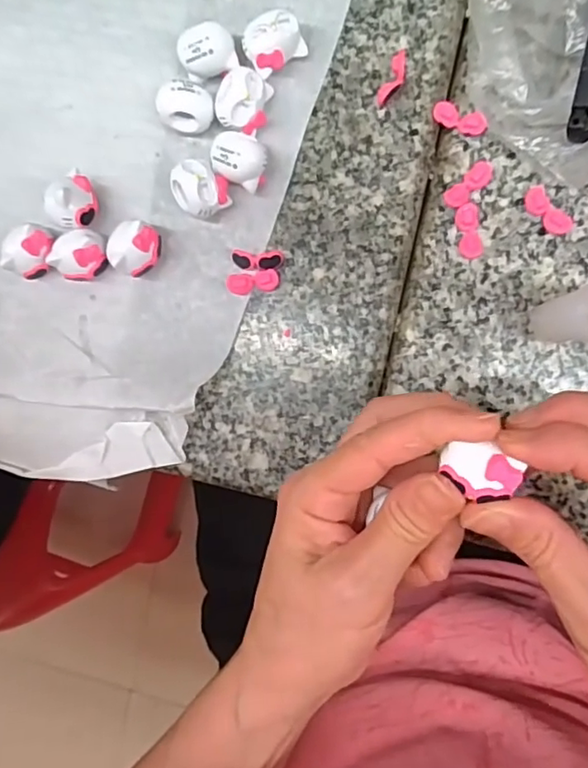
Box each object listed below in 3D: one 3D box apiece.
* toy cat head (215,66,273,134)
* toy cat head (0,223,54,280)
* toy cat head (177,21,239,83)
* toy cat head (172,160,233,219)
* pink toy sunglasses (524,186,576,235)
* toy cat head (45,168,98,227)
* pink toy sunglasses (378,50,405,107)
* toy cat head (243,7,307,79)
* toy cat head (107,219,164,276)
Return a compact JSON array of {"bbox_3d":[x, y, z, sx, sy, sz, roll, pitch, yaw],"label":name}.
[{"bbox_3d":[-0.023,-0.129,0.264,0.021,0.019,0.025,15,94,6],"label":"toy cat head"},{"bbox_3d":[-0.127,-0.063,0.281,0.018,0.020,0.023,28,95,5],"label":"toy cat head"},{"bbox_3d":[-0.039,-0.152,0.266,0.025,0.020,0.018,-17,90,7],"label":"toy cat head"},{"bbox_3d":[-0.043,-0.090,0.269,0.022,0.022,0.024,0,92,7],"label":"toy cat head"},{"bbox_3d":[0.114,-0.078,0.260,0.012,0.007,0.025,-40,87,7],"label":"pink toy sunglasses"},{"bbox_3d":[-0.103,-0.086,0.274,0.017,0.025,0.025,23,95,6],"label":"toy cat head"},{"bbox_3d":[0.045,-0.137,0.262,0.008,0.010,0.022,25,95,6],"label":"pink toy sunglasses"},{"bbox_3d":[-0.009,-0.153,0.262,0.025,0.020,0.018,-29,88,7],"label":"toy cat head"},{"bbox_3d":[-0.076,-0.064,0.276,0.021,0.020,0.023,0,92,7],"label":"toy cat head"}]

